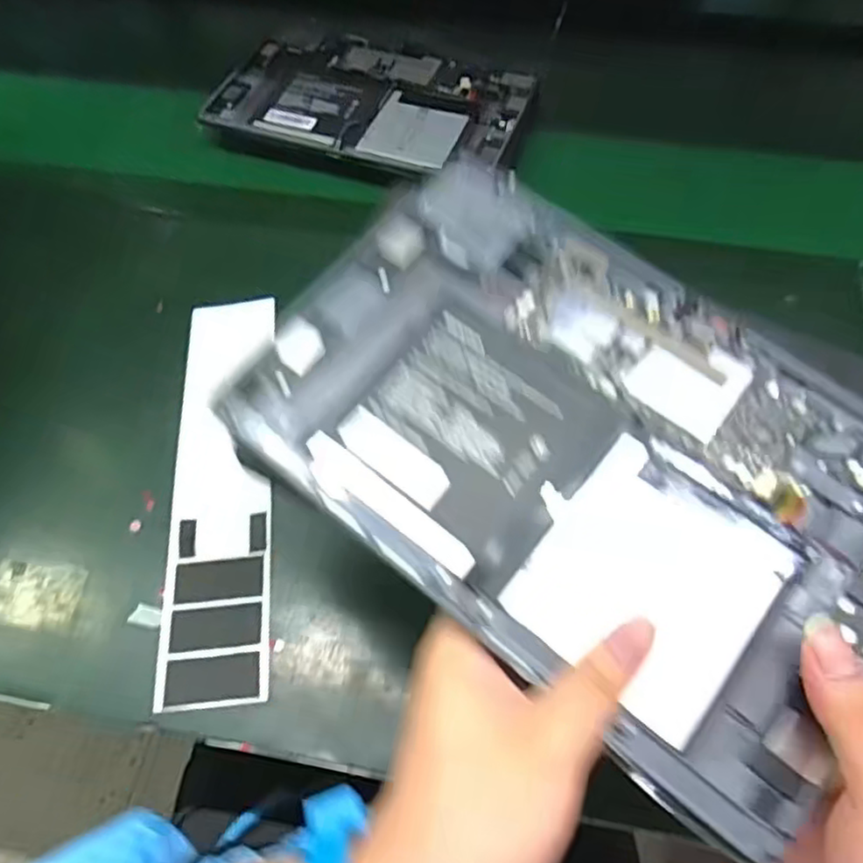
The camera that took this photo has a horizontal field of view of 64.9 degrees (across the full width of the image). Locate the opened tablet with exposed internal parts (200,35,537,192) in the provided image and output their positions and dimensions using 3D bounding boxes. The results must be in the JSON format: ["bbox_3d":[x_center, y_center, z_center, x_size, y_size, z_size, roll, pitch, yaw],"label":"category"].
[{"bbox_3d":[-0.048,-0.276,0.577,0.258,0.015,0.161,16,59,10],"label":"opened tablet with exposed internal parts"}]

